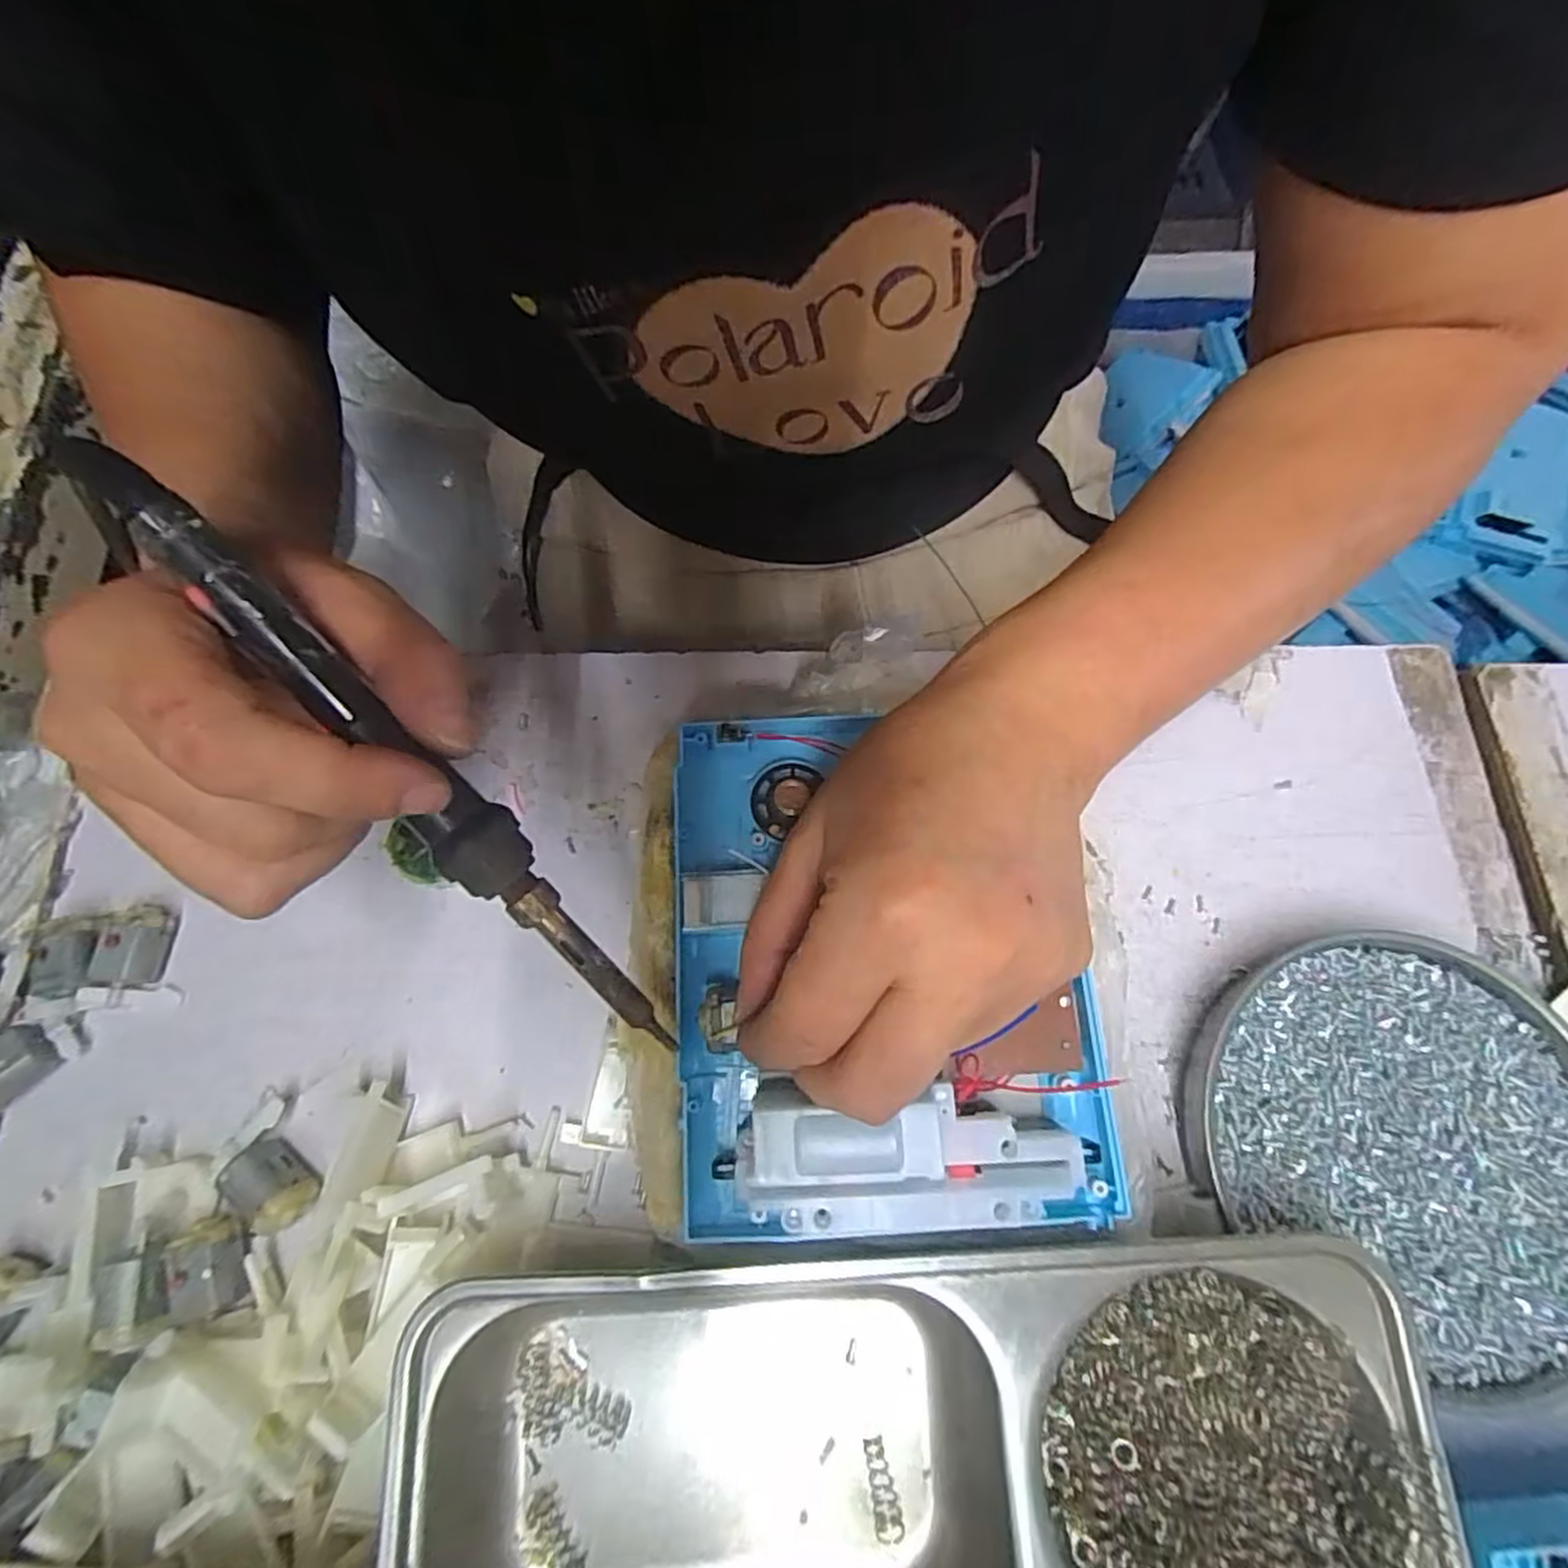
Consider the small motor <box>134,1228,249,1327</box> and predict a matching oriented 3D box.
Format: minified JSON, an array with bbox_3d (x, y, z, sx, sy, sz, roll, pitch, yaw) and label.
[{"bbox_3d":[-0.191,0.160,0.235,0.027,0.013,0.023,-10,72,-4],"label":"small motor"}]

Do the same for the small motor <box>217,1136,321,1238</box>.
[{"bbox_3d":[-0.172,0.135,0.242,0.028,0.019,0.016,37,75,11],"label":"small motor"}]

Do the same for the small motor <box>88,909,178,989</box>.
[{"bbox_3d":[-0.241,0.061,0.269,0.017,0.020,0.029,4,71,1],"label":"small motor"}]

